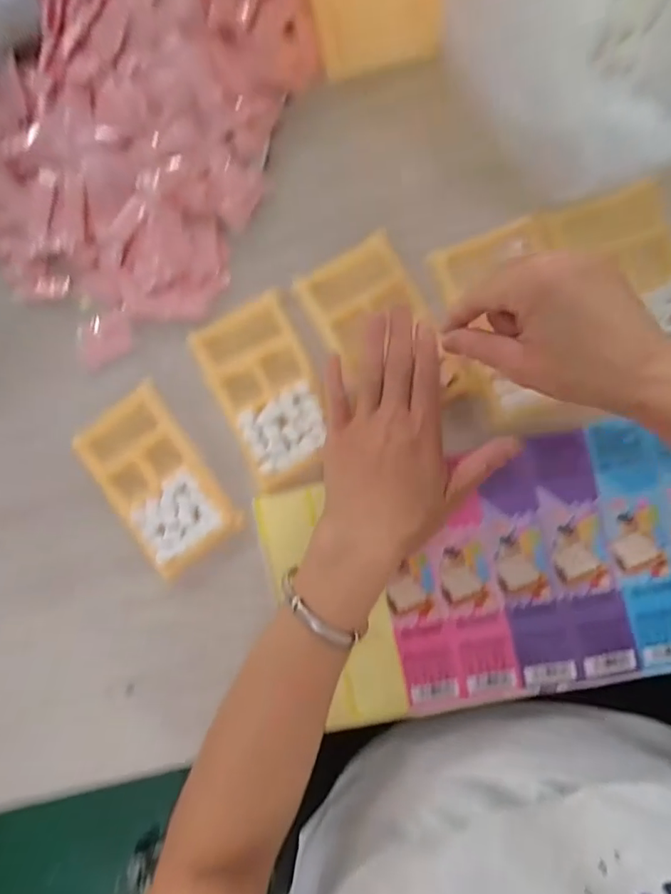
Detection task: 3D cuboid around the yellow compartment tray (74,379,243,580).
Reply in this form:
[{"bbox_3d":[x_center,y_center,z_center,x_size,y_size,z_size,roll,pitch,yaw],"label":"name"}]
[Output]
[{"bbox_3d":[-0.136,0.026,0.387,0.073,0.010,0.130,-37,84,5],"label":"yellow compartment tray"}]

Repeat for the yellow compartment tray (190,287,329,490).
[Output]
[{"bbox_3d":[-0.051,-0.046,0.386,0.075,0.010,0.136,-26,85,6],"label":"yellow compartment tray"}]

